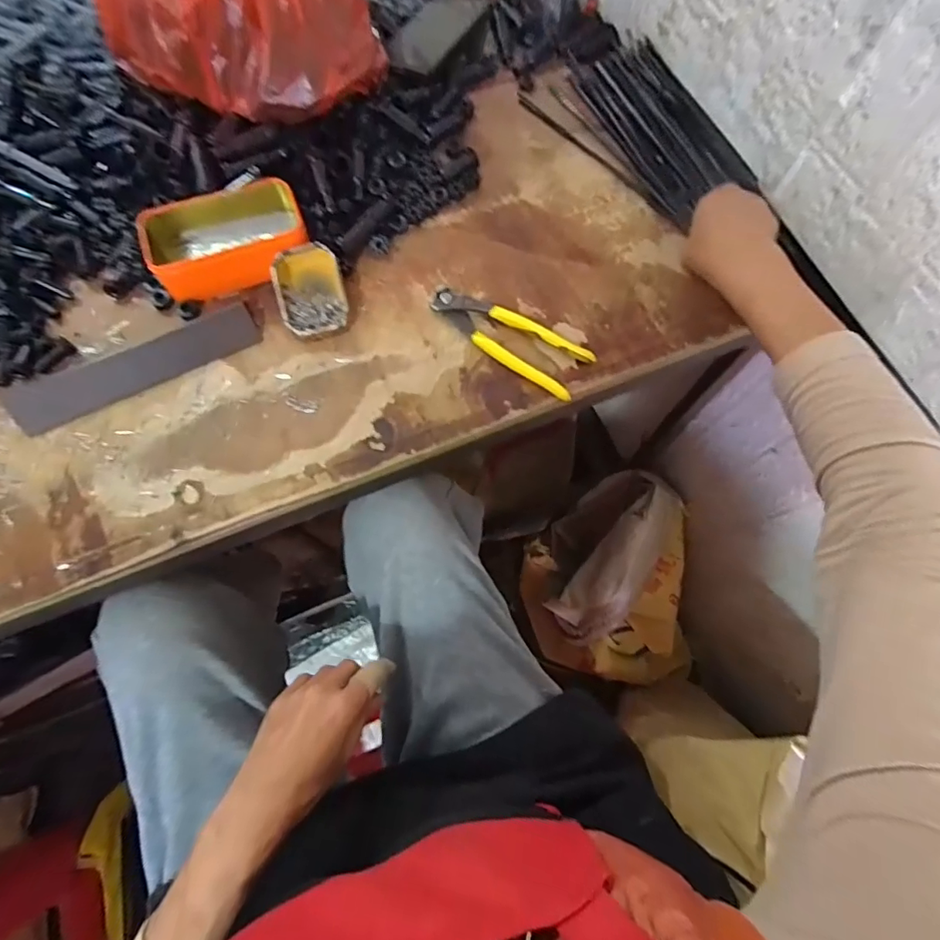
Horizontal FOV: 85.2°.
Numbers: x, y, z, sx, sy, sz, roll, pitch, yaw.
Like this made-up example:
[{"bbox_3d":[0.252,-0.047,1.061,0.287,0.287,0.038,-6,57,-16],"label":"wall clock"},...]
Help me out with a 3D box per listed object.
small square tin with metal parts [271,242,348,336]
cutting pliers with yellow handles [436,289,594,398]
[{"bbox_3d":[-0.153,-0.170,0.496,0.061,0.034,0.087,-16,73,-6],"label":"small square tin with metal parts"},{"bbox_3d":[0.035,-0.125,0.491,0.159,0.011,0.056,29,74,8],"label":"cutting pliers with yellow handles"}]

